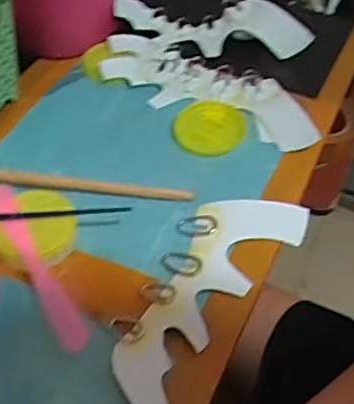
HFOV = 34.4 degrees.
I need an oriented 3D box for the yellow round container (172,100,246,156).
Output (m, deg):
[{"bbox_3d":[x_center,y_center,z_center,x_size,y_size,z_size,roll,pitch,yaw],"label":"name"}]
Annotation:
[{"bbox_3d":[0.032,-0.072,0.561,0.067,0.017,0.069,1,50,-1],"label":"yellow round container"}]

